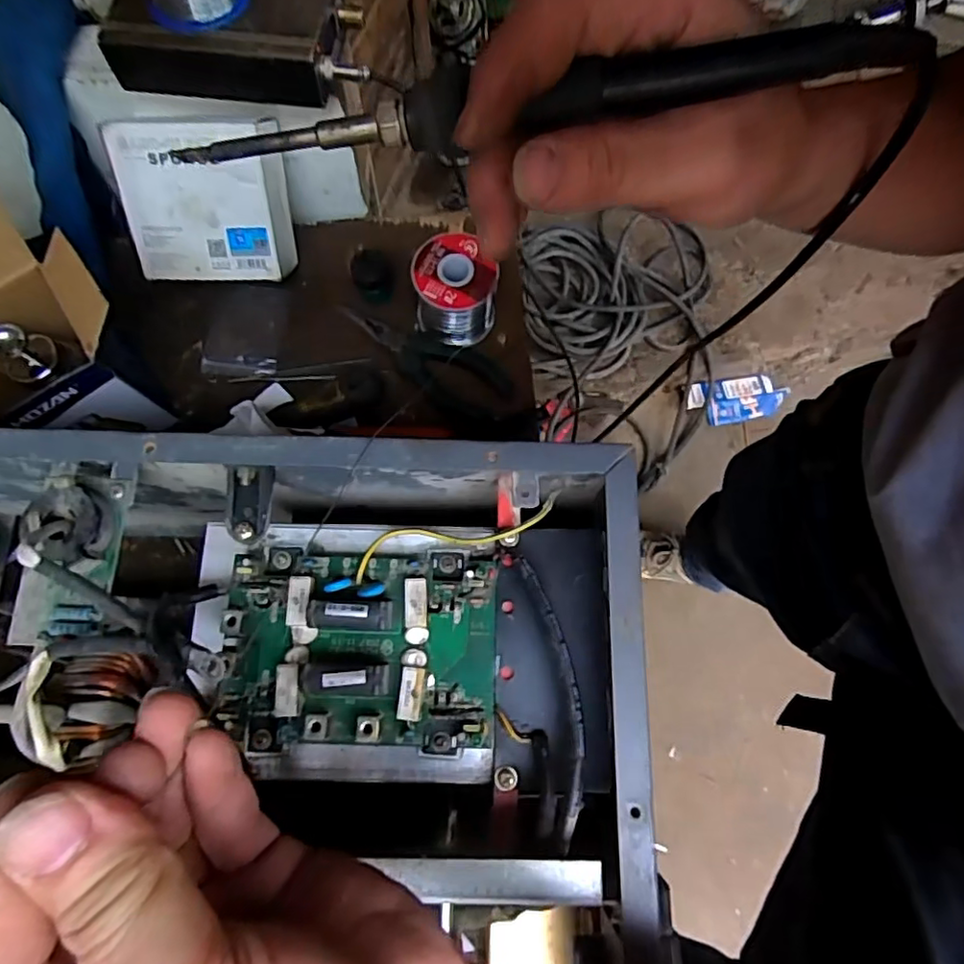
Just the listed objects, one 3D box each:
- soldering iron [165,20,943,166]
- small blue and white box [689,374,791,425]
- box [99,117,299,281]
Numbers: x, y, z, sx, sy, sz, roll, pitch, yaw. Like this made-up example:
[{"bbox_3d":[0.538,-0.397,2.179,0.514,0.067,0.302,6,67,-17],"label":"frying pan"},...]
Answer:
[{"bbox_3d":[0.015,-0.112,0.178,0.222,0.016,0.016,-6,73,6],"label":"soldering iron"},{"bbox_3d":[0.538,-0.175,1.274,0.200,0.034,0.093,-7,74,-3],"label":"small blue and white box"},{"bbox_3d":[-0.195,-0.201,0.432,0.105,0.101,0.045,-2,37,-4],"label":"box"}]

